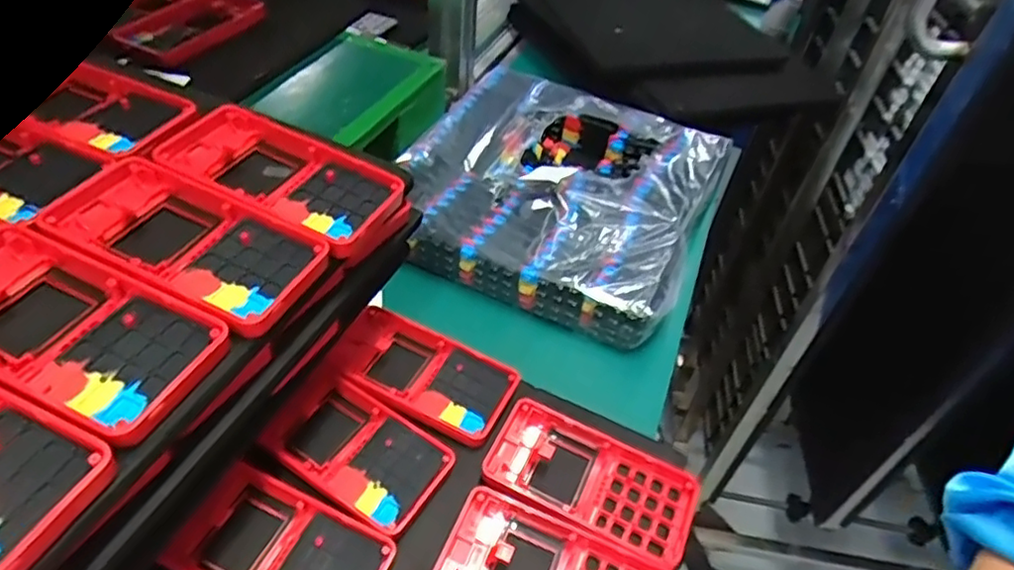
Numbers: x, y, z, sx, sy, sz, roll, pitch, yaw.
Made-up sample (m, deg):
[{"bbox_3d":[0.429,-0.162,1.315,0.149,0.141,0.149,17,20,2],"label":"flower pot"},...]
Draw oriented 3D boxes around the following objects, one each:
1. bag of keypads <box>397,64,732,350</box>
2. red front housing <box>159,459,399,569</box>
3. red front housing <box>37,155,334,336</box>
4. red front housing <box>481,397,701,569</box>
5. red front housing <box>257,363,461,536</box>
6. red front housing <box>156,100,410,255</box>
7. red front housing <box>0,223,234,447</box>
[{"bbox_3d":[0.050,-0.102,0.606,0.272,0.046,0.301,21,47,13],"label":"bag of keypads"},{"bbox_3d":[-0.118,0.140,0.334,0.106,0.009,0.062,21,47,13],"label":"red front housing"},{"bbox_3d":[-0.156,-0.021,0.308,0.128,0.017,0.063,21,47,13],"label":"red front housing"},{"bbox_3d":[0.049,0.118,0.382,0.123,0.019,0.063,22,47,14],"label":"red front housing"},{"bbox_3d":[-0.090,0.096,0.379,0.108,0.008,0.063,27,48,19],"label":"red front housing"},{"bbox_3d":[-0.126,-0.061,0.351,0.129,0.021,0.065,23,47,15],"label":"red front housing"},{"bbox_3d":[-0.186,0.016,0.265,0.127,0.016,0.062,21,47,13],"label":"red front housing"}]

